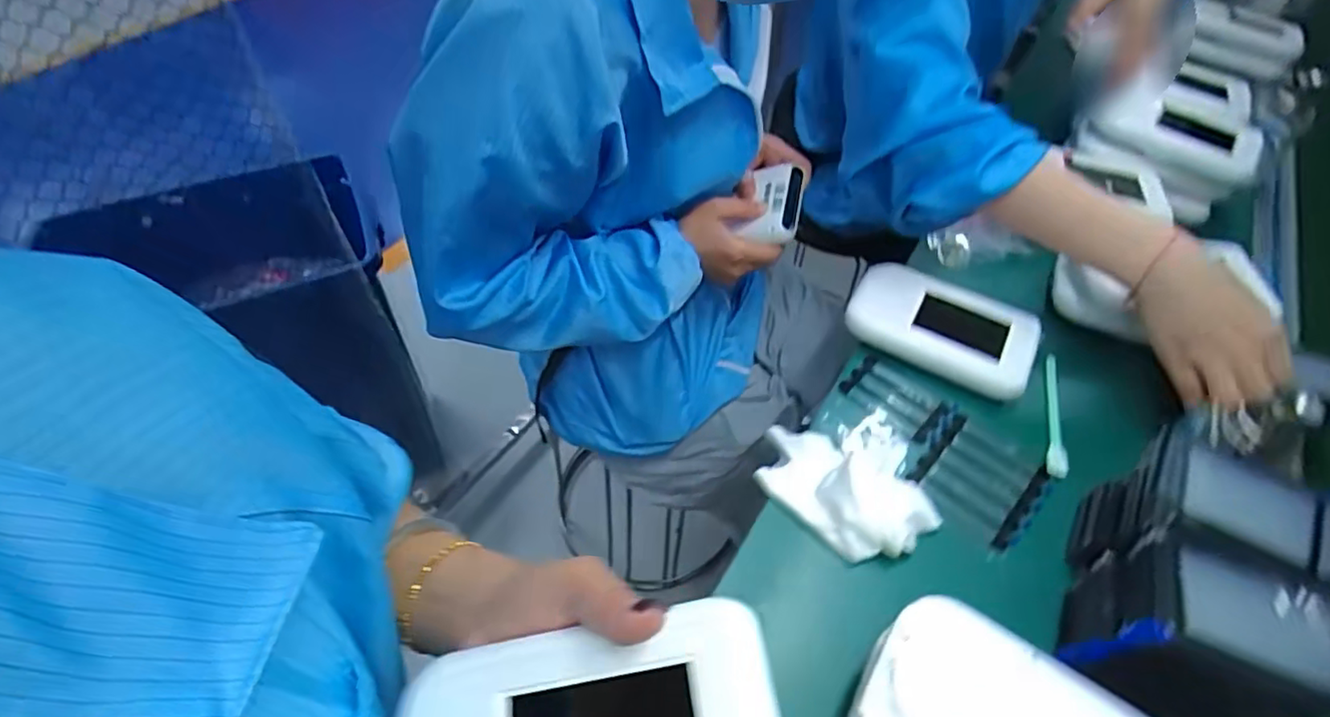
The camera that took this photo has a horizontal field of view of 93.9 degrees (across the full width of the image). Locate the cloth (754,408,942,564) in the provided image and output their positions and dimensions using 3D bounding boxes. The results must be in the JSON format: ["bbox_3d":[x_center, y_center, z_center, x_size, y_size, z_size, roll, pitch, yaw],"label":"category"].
[{"bbox_3d":[0.132,0.092,0.463,0.115,0.031,0.114,-5,46,0],"label":"cloth"}]

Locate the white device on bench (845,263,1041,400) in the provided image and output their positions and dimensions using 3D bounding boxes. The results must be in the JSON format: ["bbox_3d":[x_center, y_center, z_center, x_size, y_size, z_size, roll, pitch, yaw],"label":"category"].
[{"bbox_3d":[0.244,-0.031,0.545,0.155,0.017,0.091,27,67,16],"label":"white device on bench"}]

